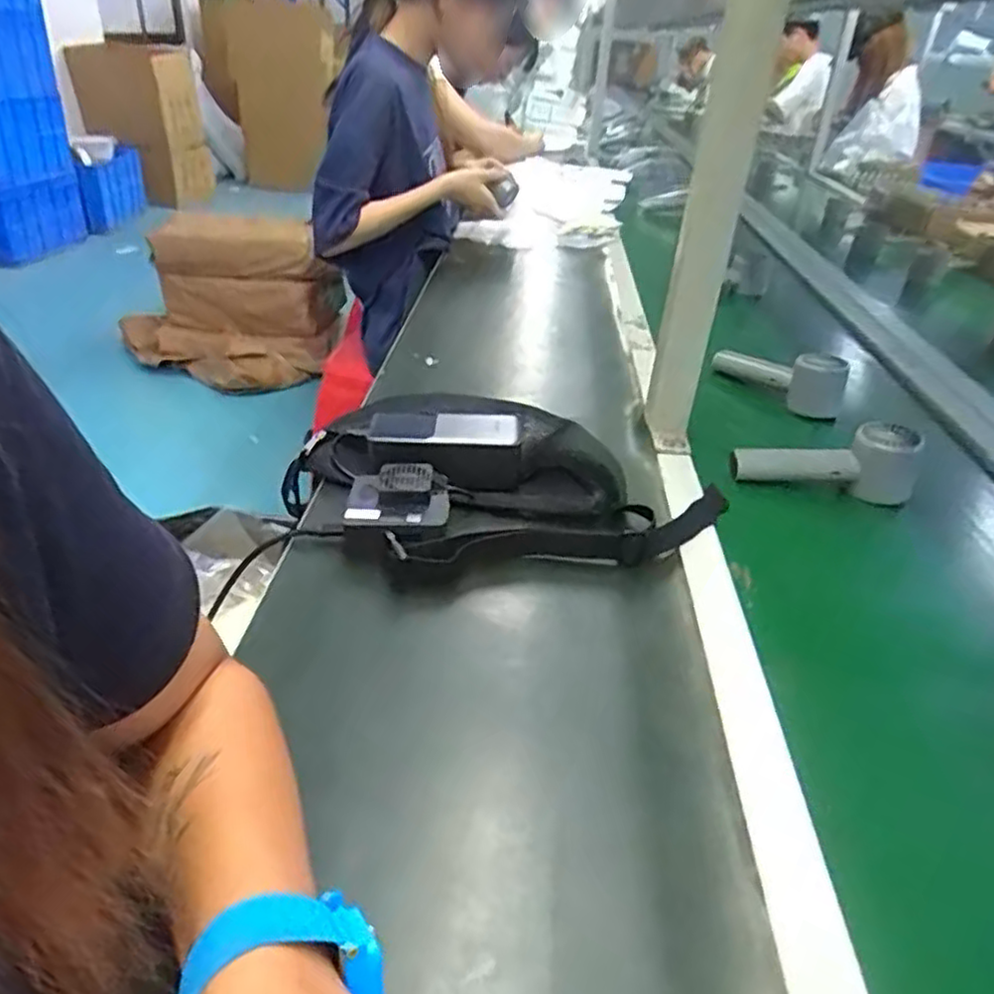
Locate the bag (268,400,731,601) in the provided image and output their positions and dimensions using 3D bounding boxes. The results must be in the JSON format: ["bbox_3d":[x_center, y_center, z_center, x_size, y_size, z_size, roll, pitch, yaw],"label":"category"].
[{"bbox_3d":[0.001,-0.012,0.611,0.360,0.061,0.213,-4,34,-10],"label":"bag"}]

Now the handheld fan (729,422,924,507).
[{"bbox_3d":[0.301,-0.031,0.663,0.155,0.059,0.051,0,31,20],"label":"handheld fan"}]

